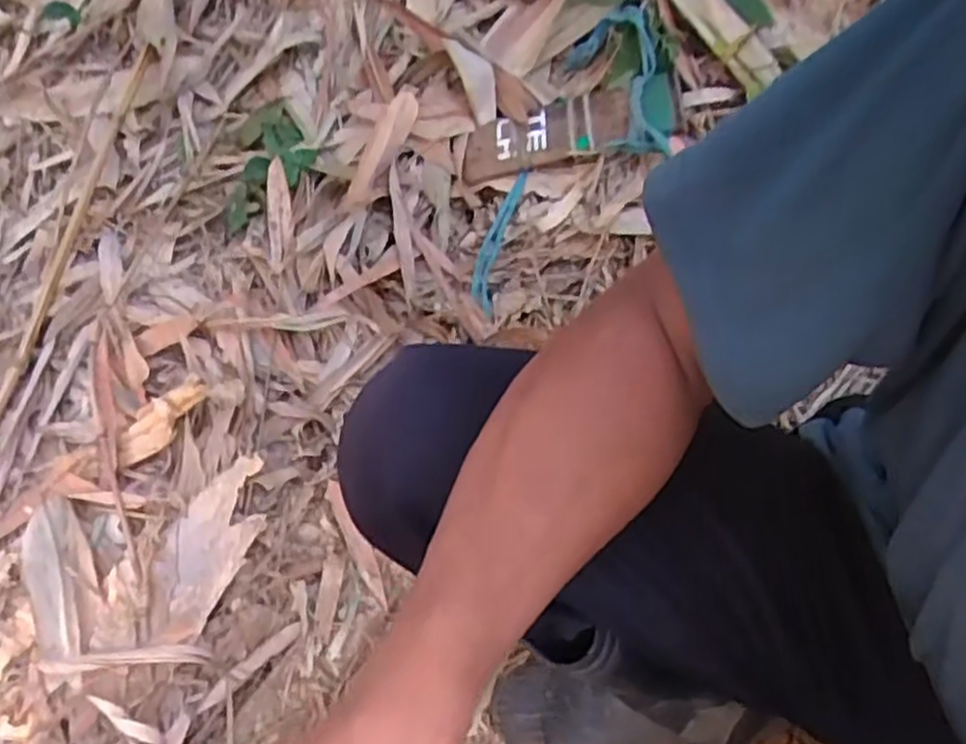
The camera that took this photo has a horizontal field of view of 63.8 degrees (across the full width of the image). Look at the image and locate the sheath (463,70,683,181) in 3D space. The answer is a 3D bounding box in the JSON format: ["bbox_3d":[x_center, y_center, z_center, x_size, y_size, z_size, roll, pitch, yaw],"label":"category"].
[{"bbox_3d":[0.096,-0.276,0.879,0.246,0.049,0.092,-10,47,15],"label":"sheath"}]

